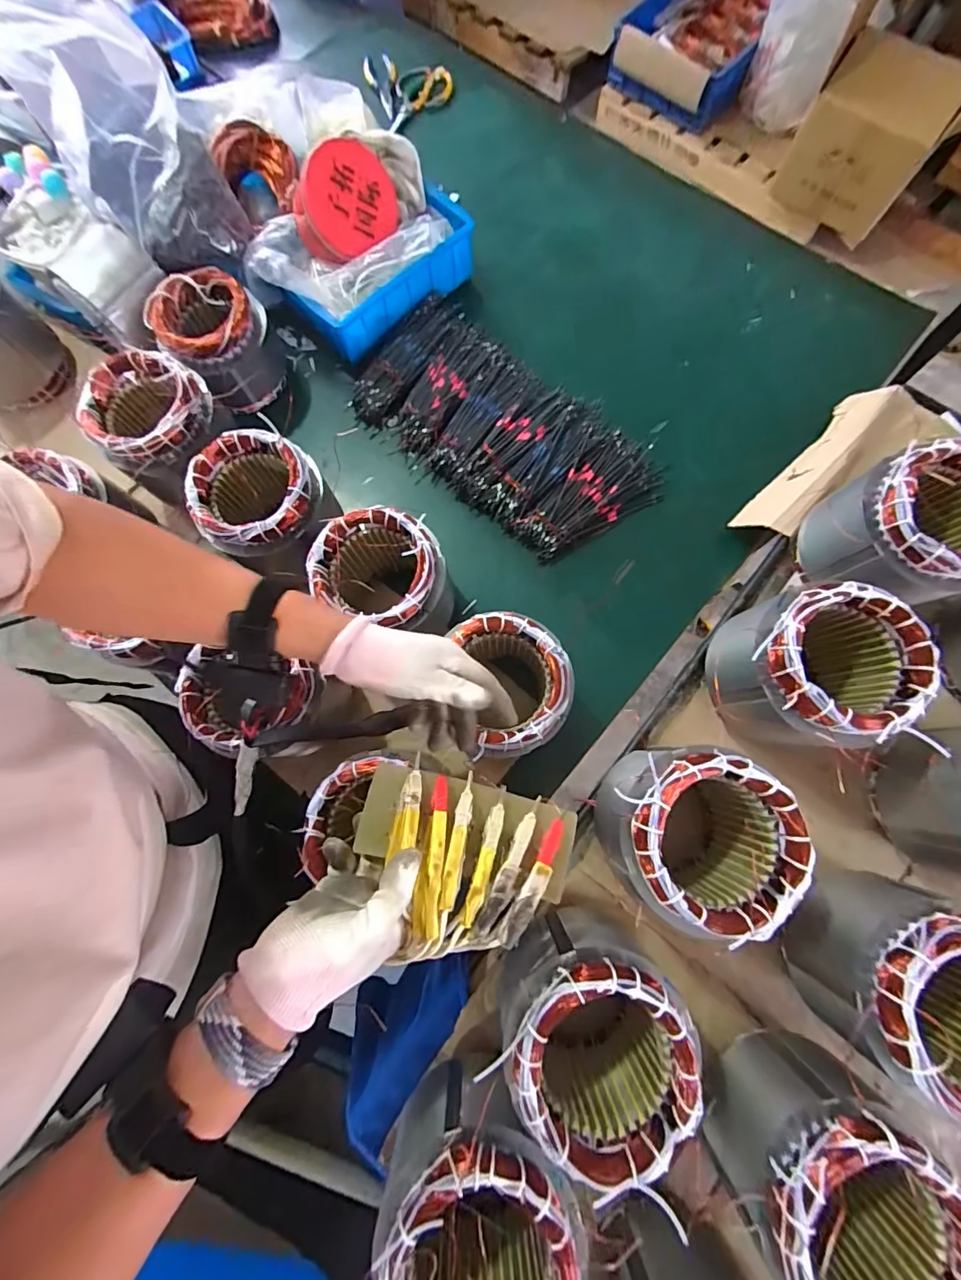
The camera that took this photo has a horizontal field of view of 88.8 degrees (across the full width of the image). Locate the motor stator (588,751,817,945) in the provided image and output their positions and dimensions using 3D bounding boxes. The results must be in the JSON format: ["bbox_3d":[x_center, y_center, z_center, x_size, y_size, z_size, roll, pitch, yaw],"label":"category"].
[{"bbox_3d":[0.196,0.177,0.454,0.135,0.128,0.136,0,76,2],"label":"motor stator"}]

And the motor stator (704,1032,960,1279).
[{"bbox_3d":[0.281,0.435,0.393,0.137,0.125,0.140,0,76,2],"label":"motor stator"}]

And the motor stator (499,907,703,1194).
[{"bbox_3d":[0.095,0.336,0.440,0.138,0.164,0.138,0,76,2],"label":"motor stator"}]

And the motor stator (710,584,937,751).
[{"bbox_3d":[0.330,0.033,0.496,0.136,0.147,0.133,0,76,2],"label":"motor stator"}]

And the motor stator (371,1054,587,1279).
[{"bbox_3d":[0.001,0.450,0.391,0.132,0.132,0.143,0,76,2],"label":"motor stator"}]

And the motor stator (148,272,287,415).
[{"bbox_3d":[-0.370,-0.422,0.705,0.135,0.123,0.135,-22,77,-4],"label":"motor stator"}]

